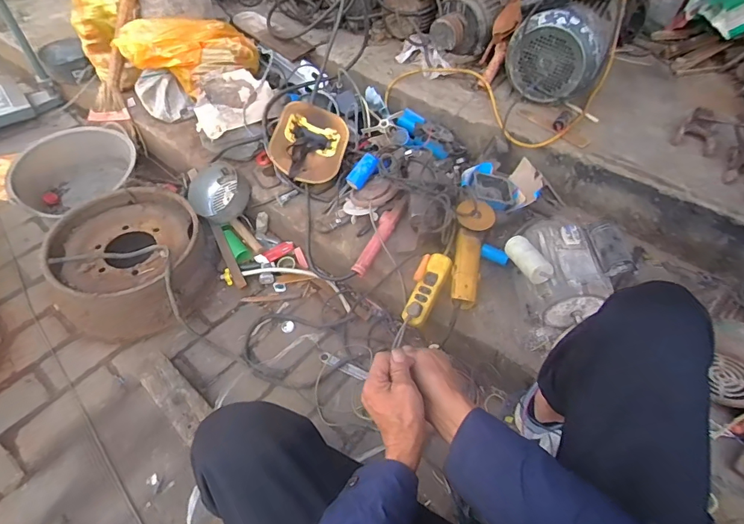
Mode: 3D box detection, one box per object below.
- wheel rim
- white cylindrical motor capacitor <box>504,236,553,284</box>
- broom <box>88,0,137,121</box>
[{"bbox_3d":[-0.665,-0.001,1.212,0.419,0.156,0.434,-25,56,-20],"label":"wheel rim"},{"bbox_3d":[0.338,-0.009,0.939,0.058,0.048,0.128,-19,54,-16],"label":"white cylindrical motor capacitor"},{"bbox_3d":[-0.863,-0.704,1.460,0.184,0.522,0.057,35,23,24],"label":"broom"}]

